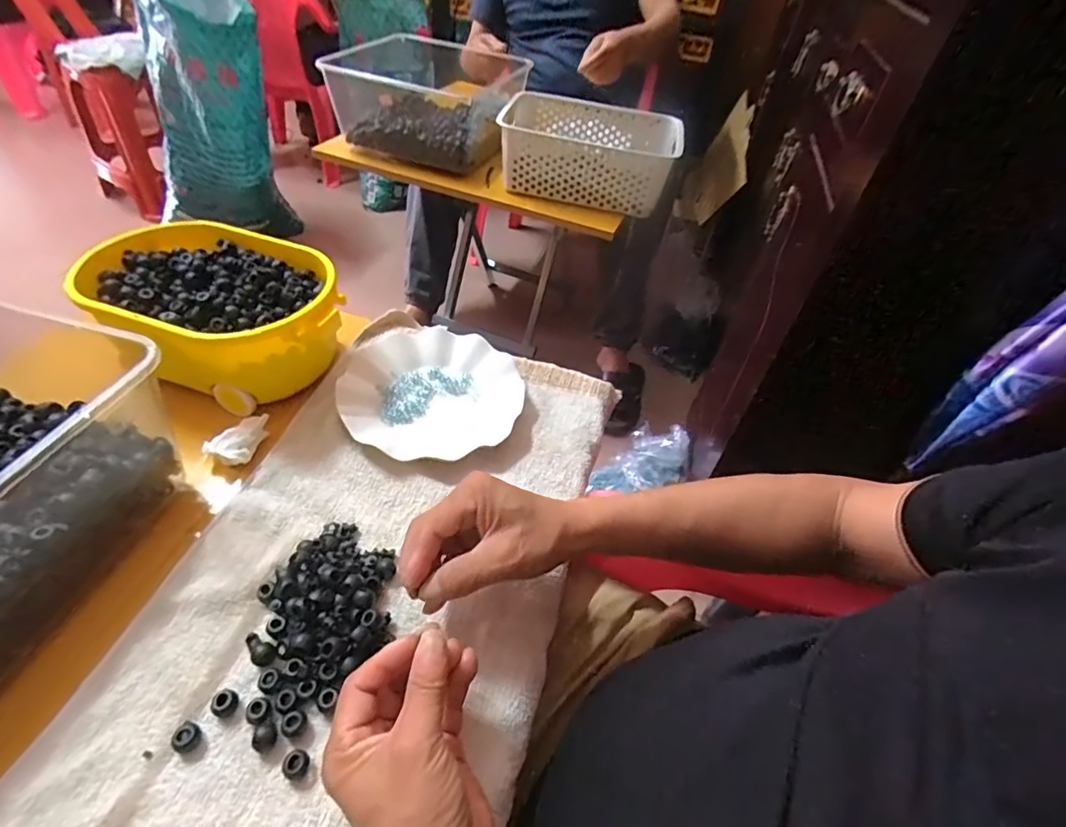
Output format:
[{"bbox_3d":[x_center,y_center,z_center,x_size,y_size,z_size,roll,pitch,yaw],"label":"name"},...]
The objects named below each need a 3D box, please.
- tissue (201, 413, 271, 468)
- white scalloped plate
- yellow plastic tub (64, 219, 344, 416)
[{"bbox_3d":[-0.265,0.024,0.477,0.035,0.023,0.059,16,46,8],"label":"tissue"},{"bbox_3d":[-0.104,-0.024,0.544,0.177,0.026,0.180,-2,46,-9],"label":"white scalloped plate"},{"bbox_3d":[-0.308,-0.096,0.530,0.240,0.100,0.161,19,47,11],"label":"yellow plastic tub"}]

